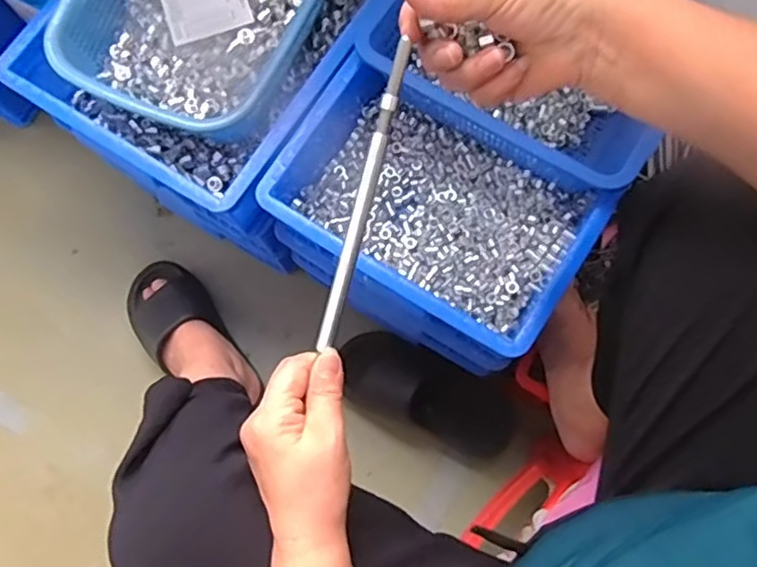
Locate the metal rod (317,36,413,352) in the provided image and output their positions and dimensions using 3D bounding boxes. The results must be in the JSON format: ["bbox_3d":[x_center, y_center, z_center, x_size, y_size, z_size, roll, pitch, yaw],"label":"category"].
[{"bbox_3d":[-0.010,-0.050,0.381,0.010,0.007,0.191,17,104,6],"label":"metal rod"}]

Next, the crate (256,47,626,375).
[{"bbox_3d":[0.055,-0.080,0.654,0.313,0.105,0.210,31,80,8],"label":"crate"}]

